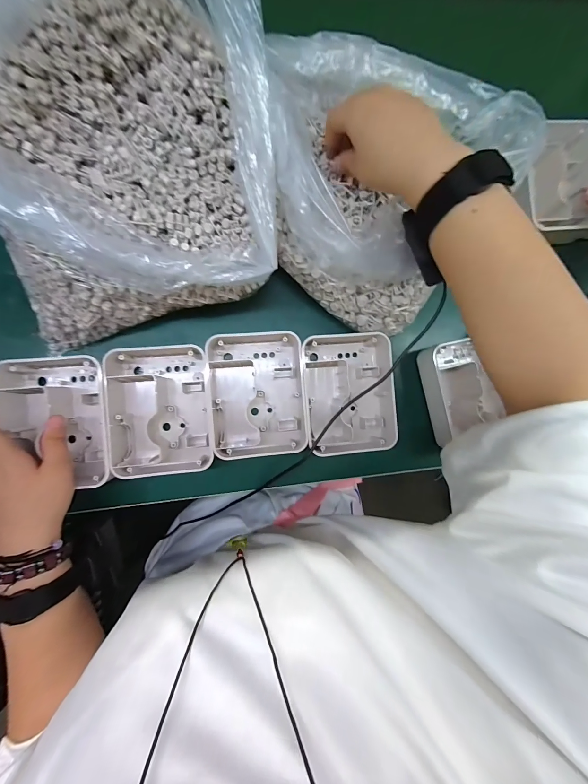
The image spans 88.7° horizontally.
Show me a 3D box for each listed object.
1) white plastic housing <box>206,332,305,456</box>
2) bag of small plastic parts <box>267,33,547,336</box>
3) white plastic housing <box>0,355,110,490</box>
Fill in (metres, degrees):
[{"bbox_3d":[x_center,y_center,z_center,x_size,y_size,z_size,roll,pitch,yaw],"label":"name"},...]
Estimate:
[{"bbox_3d":[-0.039,0.001,0.329,0.103,0.038,0.137,-4,90,-7],"label":"white plastic housing"},{"bbox_3d":[0.099,-0.180,0.297,0.242,0.093,0.214,0,90,-7],"label":"bag of small plastic parts"},{"bbox_3d":[-0.232,0.027,0.310,0.098,0.061,0.132,-4,90,-7],"label":"white plastic housing"}]

